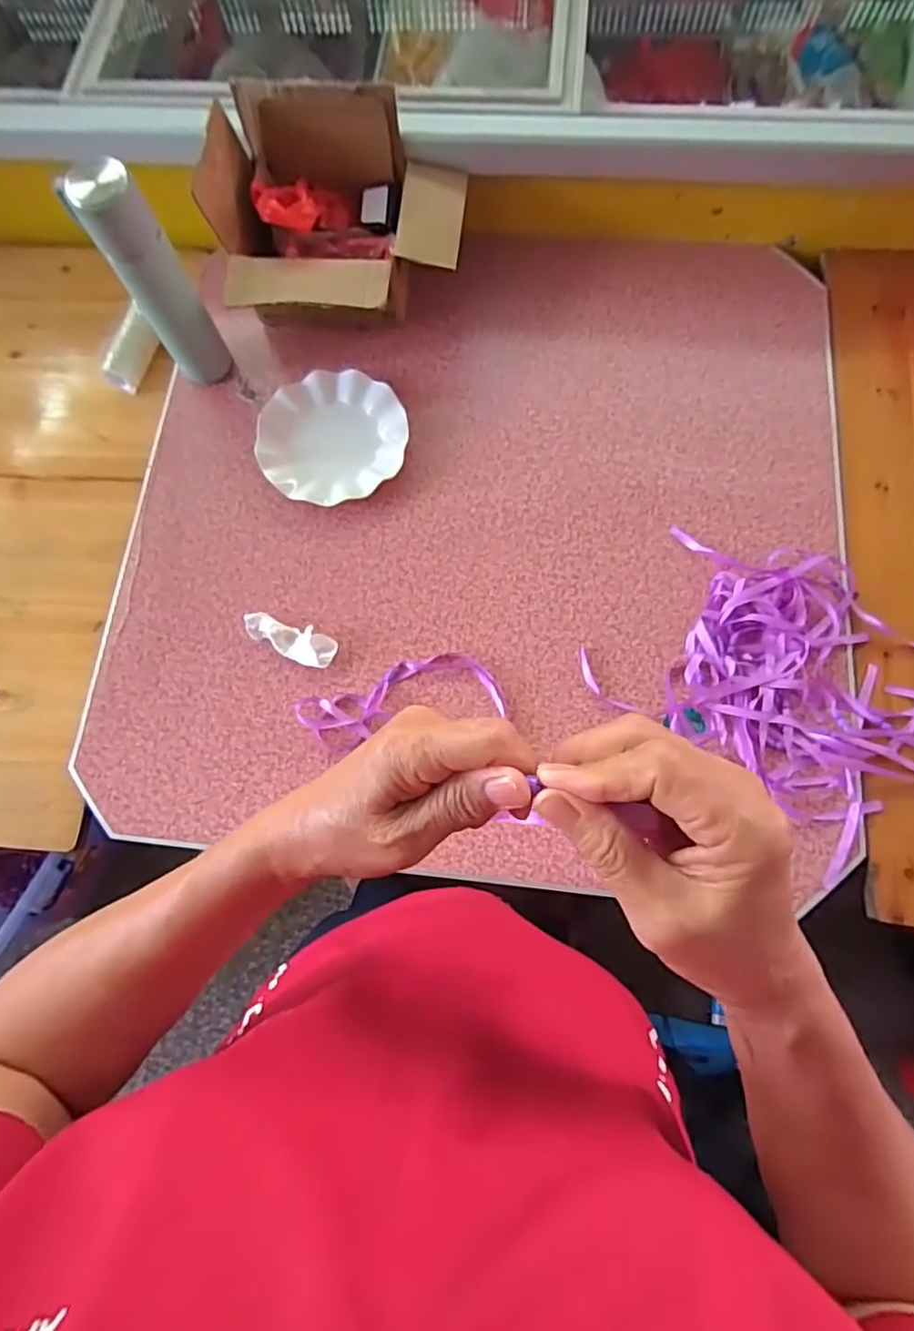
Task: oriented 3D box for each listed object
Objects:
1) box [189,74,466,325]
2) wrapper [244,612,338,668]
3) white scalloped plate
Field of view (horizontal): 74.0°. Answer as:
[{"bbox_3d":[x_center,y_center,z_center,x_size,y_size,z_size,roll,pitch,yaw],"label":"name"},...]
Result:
[{"bbox_3d":[-0.135,-0.512,0.731,0.272,0.188,0.222,3,75,3],"label":"box"},{"bbox_3d":[-0.190,-0.030,0.694,0.108,0.020,0.039,25,77,8],"label":"wrapper"},{"bbox_3d":[-0.153,-0.282,0.748,0.180,0.022,0.169,-1,75,2],"label":"white scalloped plate"}]

